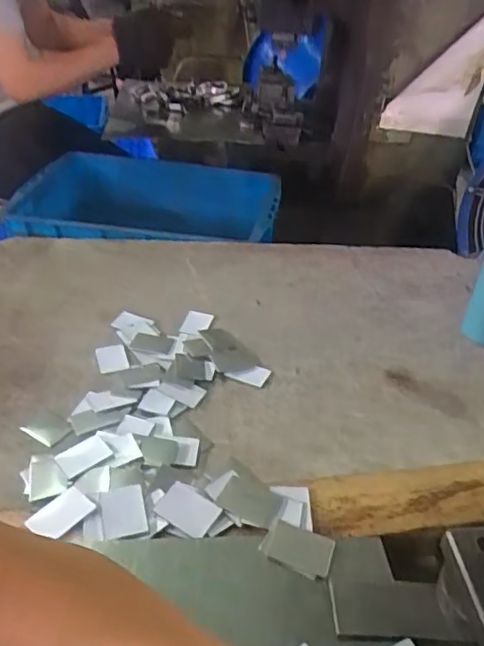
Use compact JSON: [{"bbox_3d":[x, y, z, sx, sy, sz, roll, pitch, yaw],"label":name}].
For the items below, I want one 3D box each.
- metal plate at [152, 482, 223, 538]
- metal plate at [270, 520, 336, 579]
[{"bbox_3d":[-0.044,0.152,0.476,0.047,0.004,0.034,23,46,20],"label":"metal plate"},{"bbox_3d":[0.045,0.175,0.452,0.049,0.005,0.037,19,39,20],"label":"metal plate"}]

